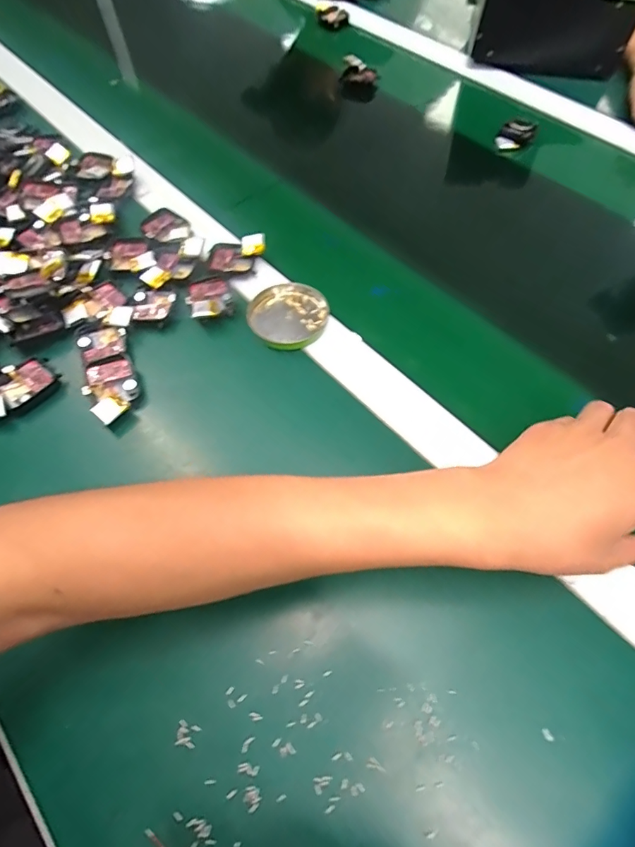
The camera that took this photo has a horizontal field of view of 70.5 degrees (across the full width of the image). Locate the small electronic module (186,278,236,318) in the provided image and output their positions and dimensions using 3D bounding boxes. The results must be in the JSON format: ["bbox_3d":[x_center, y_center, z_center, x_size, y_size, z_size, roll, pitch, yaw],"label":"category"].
[{"bbox_3d":[-0.092,-0.107,0.381,0.037,0.009,0.041,-21,63,-11],"label":"small electronic module"}]

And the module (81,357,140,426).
[{"bbox_3d":[-0.155,-0.024,0.341,0.035,0.012,0.049,-23,64,-12],"label":"module"}]

